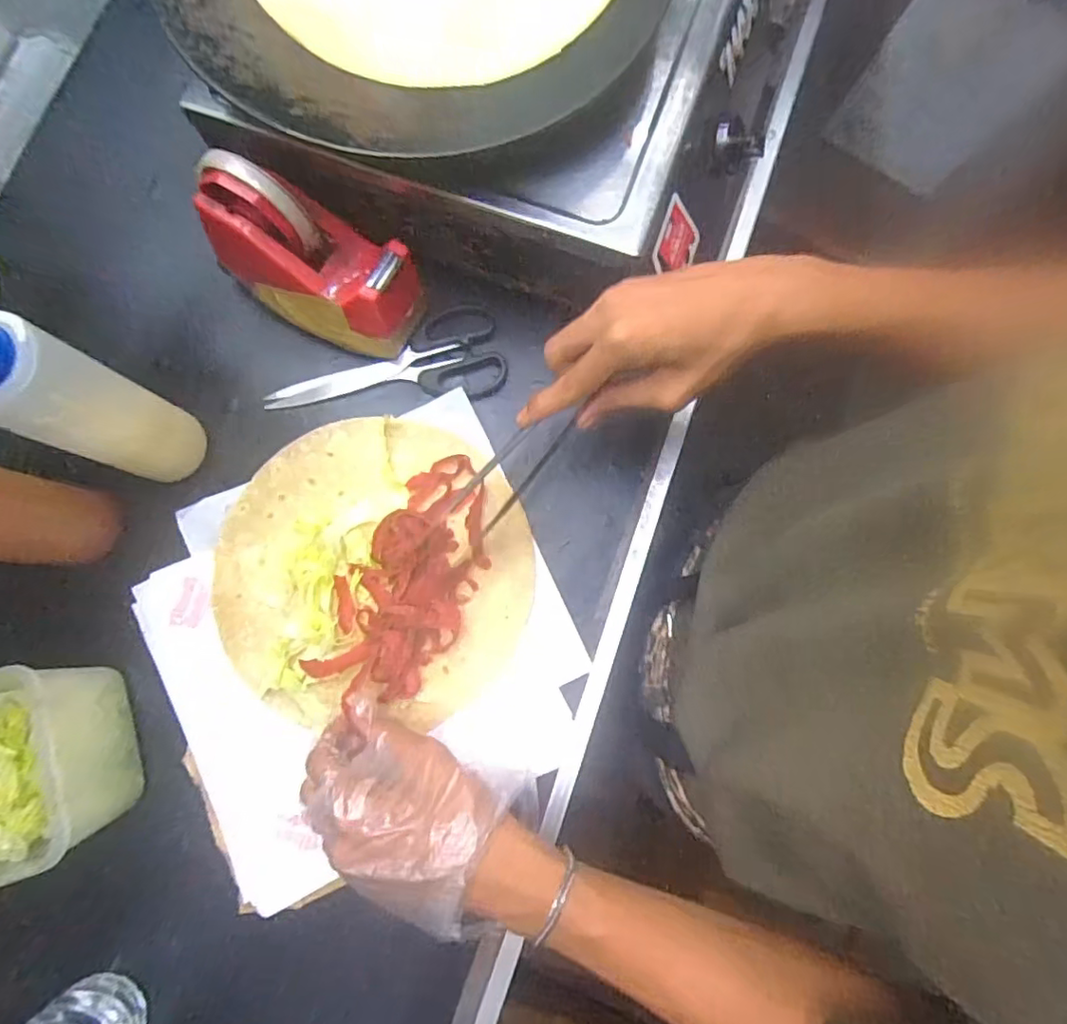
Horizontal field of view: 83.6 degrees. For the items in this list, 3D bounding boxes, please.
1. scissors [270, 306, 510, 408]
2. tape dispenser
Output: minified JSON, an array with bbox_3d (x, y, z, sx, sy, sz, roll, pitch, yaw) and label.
[{"bbox_3d":[-0.123,-0.115,0.496,0.196,0.018,0.071,-16,81,-3],"label":"scissors"},{"bbox_3d":[-0.167,-0.190,0.458,0.158,0.124,0.073,29,81,4],"label":"tape dispenser"}]

